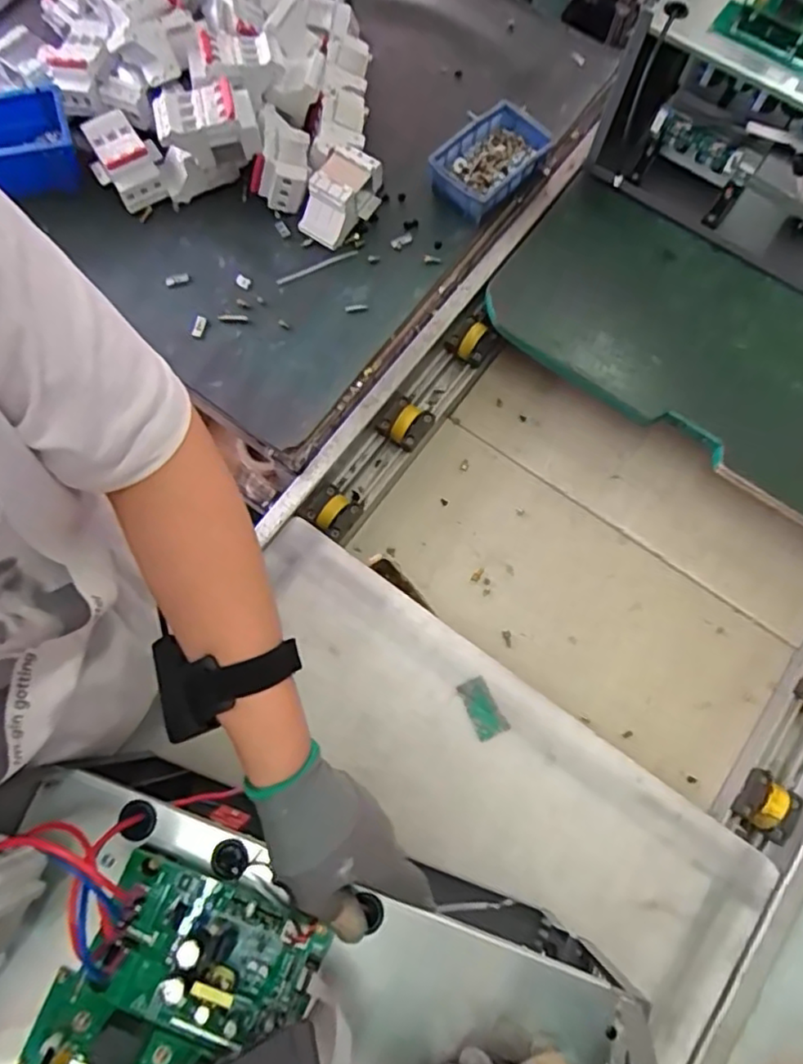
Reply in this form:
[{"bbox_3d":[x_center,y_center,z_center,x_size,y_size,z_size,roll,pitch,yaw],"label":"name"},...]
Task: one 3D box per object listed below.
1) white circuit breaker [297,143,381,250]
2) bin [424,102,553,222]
[{"bbox_3d":[-0.073,-0.406,0.768,0.063,0.059,0.104,33,77,7],"label":"white circuit breaker"},{"bbox_3d":[0.108,-0.467,0.796,0.101,0.042,0.148,43,78,9],"label":"bin"}]

